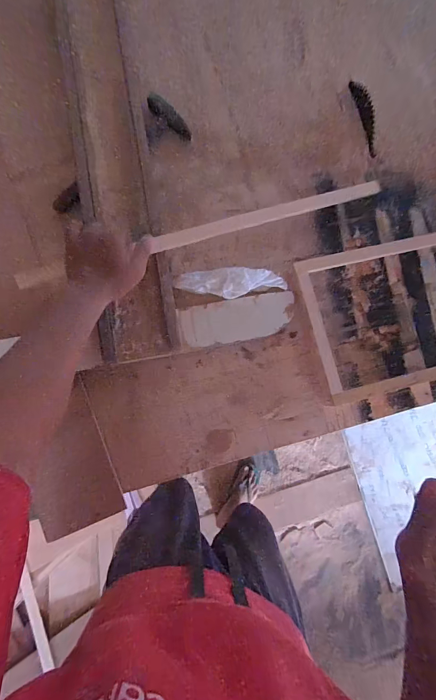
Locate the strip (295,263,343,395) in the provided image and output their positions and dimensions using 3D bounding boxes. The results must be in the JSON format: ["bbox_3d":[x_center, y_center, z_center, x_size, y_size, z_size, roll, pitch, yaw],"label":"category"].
[{"bbox_3d":[0.170,-0.036,0.558,0.022,0.018,0.218,-14,85,-7],"label":"strip"}]

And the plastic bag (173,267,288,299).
[{"bbox_3d":[0.025,-0.111,0.548,0.188,0.035,0.052,-3,84,-5],"label":"plastic bag"}]

